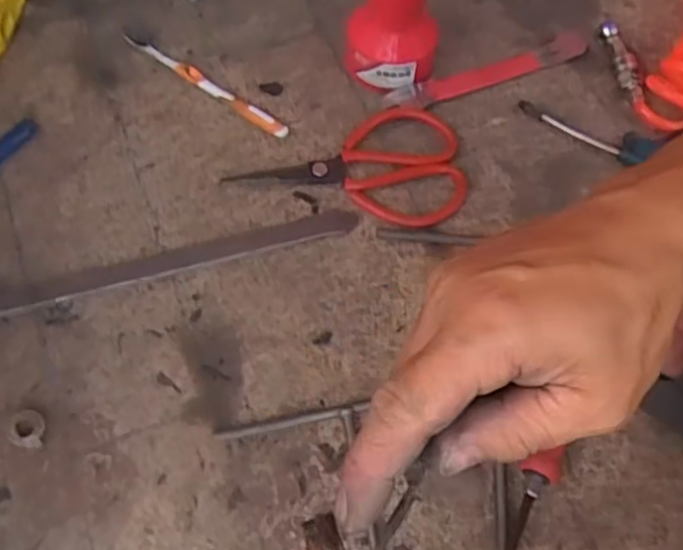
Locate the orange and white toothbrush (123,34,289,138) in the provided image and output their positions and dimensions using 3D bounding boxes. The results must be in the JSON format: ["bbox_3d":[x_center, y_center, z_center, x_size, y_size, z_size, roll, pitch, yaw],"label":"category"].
[{"bbox_3d":[-0.116,-0.162,0.611,0.171,0.015,0.013,32,66,14],"label":"orange and white toothbrush"}]

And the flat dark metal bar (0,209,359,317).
[{"bbox_3d":[-0.131,-0.010,0.544,0.290,0.004,0.022,-15,64,-9],"label":"flat dark metal bar"}]

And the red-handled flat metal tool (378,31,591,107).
[{"bbox_3d":[0.133,-0.182,0.640,0.197,0.011,0.027,-21,66,-12],"label":"red-handled flat metal tool"}]

